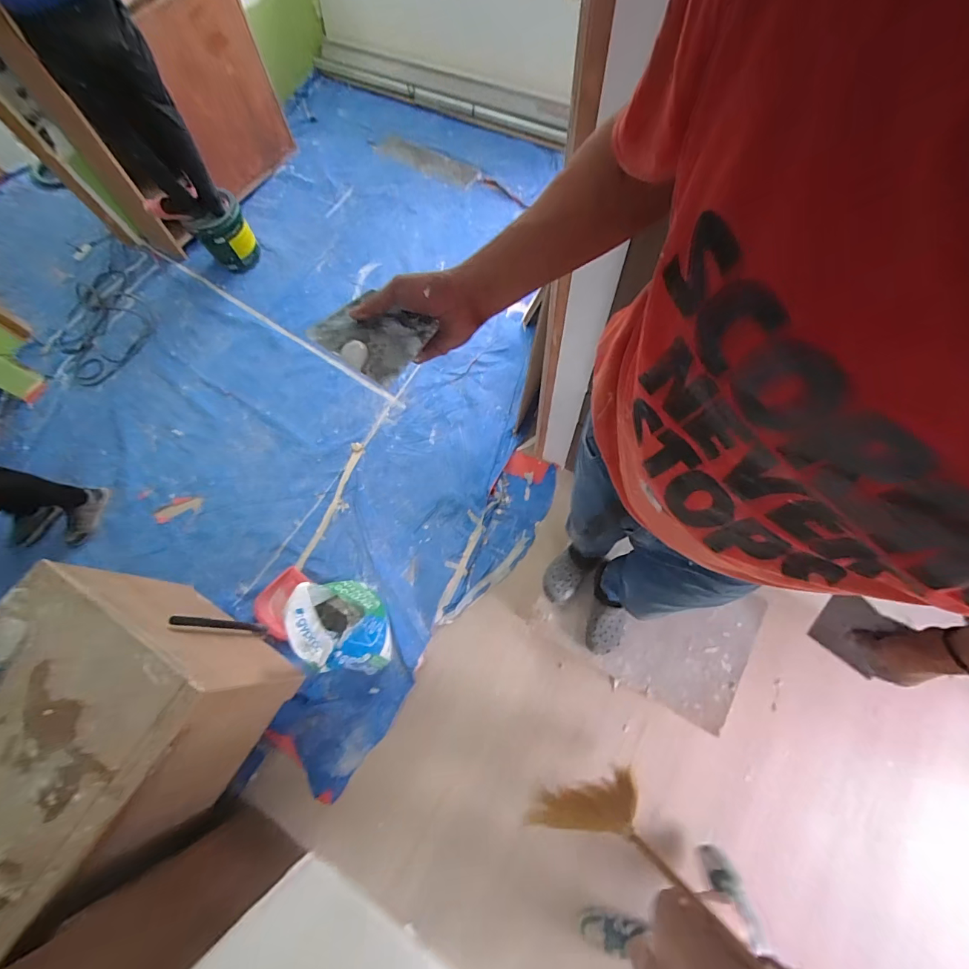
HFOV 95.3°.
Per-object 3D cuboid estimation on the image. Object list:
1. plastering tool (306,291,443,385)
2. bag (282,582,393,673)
[{"bbox_3d":[-0.121,-0.161,0.467,0.132,0.008,0.083,33,73,25],"label":"plastering tool"},{"bbox_3d":[-0.519,0.550,1.693,0.273,0.447,0.315,-5,69,2],"label":"bag"}]

